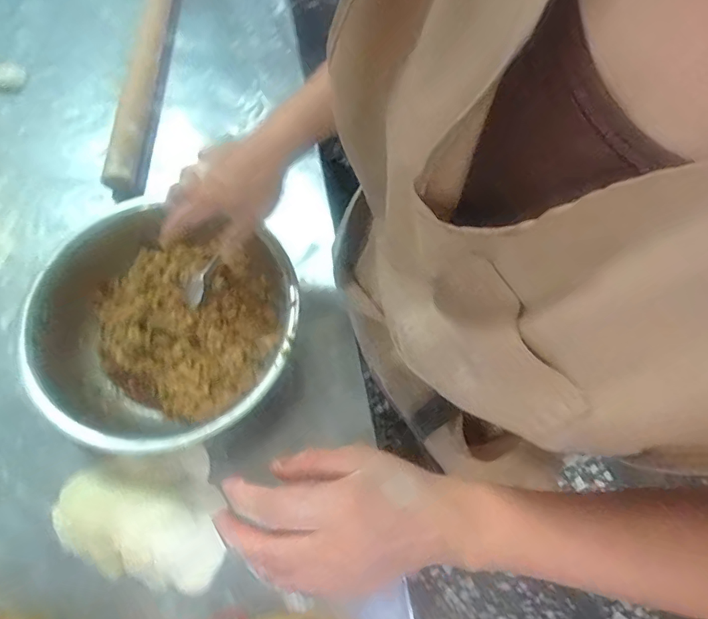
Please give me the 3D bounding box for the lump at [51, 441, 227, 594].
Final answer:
[{"bbox_3d":[-0.211,0.209,0.487,0.152,0.033,0.129,-8,68,-6],"label":"lump"}]

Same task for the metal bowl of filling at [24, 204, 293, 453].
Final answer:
[{"bbox_3d":[-0.201,0.013,0.532,0.269,0.098,0.256,26,69,8],"label":"metal bowl of filling"}]

